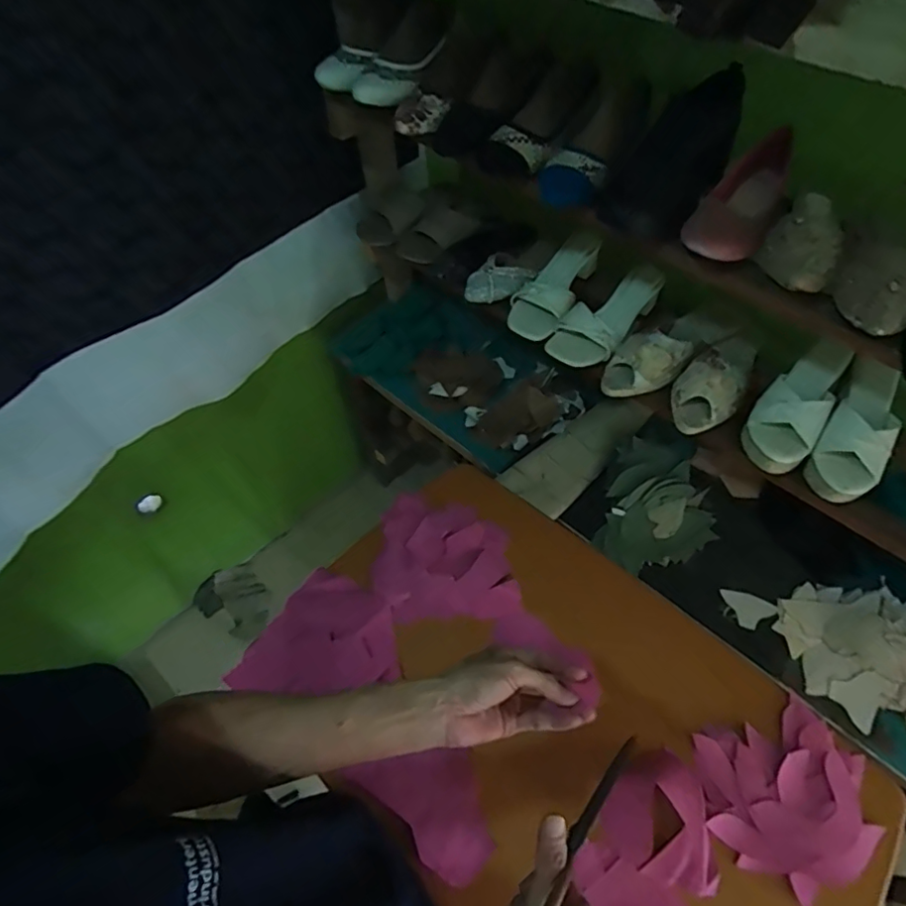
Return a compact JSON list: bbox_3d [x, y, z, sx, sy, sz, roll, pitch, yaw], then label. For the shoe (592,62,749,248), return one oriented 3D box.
[{"bbox_3d":[0.267,-0.339,0.641,0.079,0.101,0.221,41,84,25],"label":"shoe"}]

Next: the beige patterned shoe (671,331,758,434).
[{"bbox_3d":[0.387,-0.116,0.810,0.087,0.070,0.226,29,61,20],"label":"beige patterned shoe"}]

